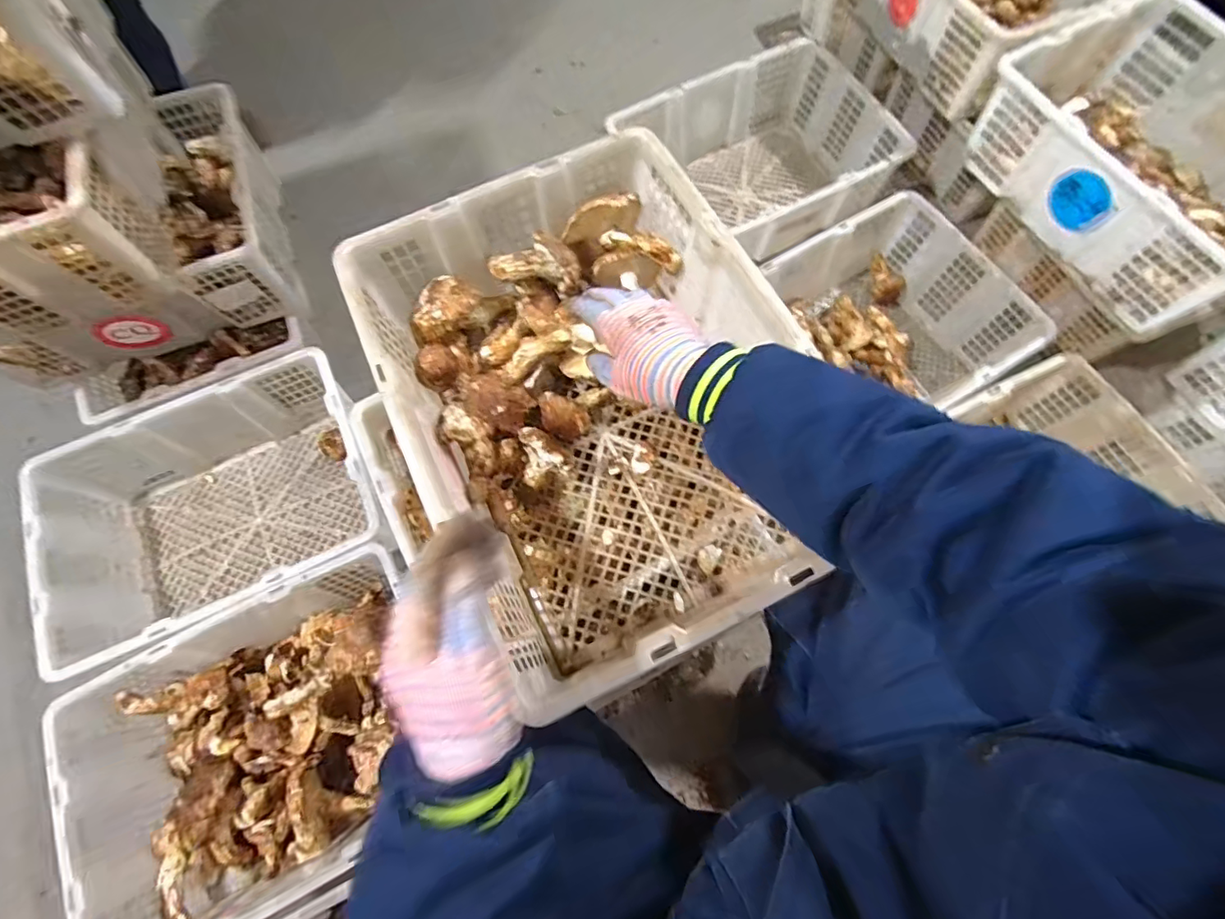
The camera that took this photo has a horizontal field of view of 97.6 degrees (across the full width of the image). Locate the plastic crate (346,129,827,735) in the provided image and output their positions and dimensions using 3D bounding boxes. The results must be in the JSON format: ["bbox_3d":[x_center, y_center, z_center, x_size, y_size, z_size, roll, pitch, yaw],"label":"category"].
[{"bbox_3d":[-0.017,-0.063,0.554,0.350,0.163,0.453,-26,72,-8],"label":"plastic crate"}]

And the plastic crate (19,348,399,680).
[{"bbox_3d":[-0.626,0.085,0.890,0.476,0.191,0.374,-21,71,-6],"label":"plastic crate"}]

